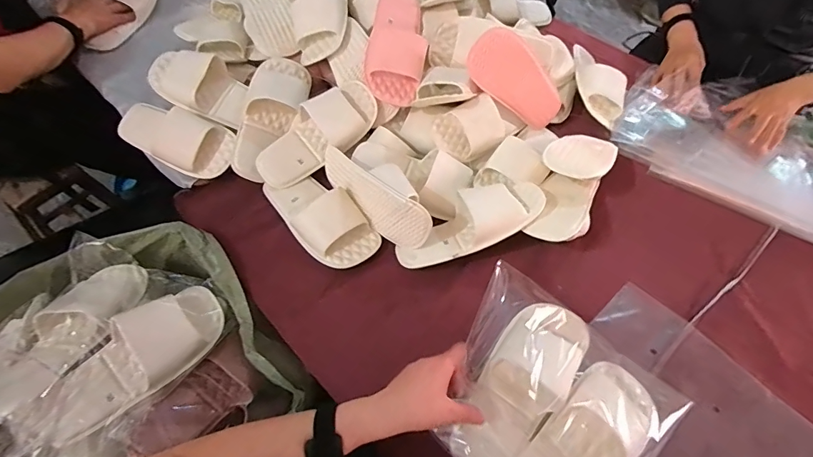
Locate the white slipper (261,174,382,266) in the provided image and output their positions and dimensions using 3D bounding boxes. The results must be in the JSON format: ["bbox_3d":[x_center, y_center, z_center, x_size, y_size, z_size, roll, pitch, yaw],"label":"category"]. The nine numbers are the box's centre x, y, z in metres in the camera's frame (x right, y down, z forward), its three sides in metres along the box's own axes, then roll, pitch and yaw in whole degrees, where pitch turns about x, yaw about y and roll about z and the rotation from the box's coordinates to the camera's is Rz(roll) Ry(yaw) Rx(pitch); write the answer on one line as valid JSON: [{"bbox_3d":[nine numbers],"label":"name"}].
[{"bbox_3d":[-0.138,-0.027,0.654,0.099,0.051,0.207,-37,65,-24],"label":"white slipper"}]

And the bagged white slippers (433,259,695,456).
[{"bbox_3d":[0.168,0.203,0.519,0.256,0.054,0.265,-38,66,-25],"label":"bagged white slippers"}]

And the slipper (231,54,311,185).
[{"bbox_3d":[-0.248,-0.201,0.744,0.096,0.049,0.241,18,76,9],"label":"slipper"}]

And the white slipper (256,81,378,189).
[{"bbox_3d":[-0.153,-0.162,0.727,0.232,0.042,0.102,-41,92,0],"label":"white slipper"}]

